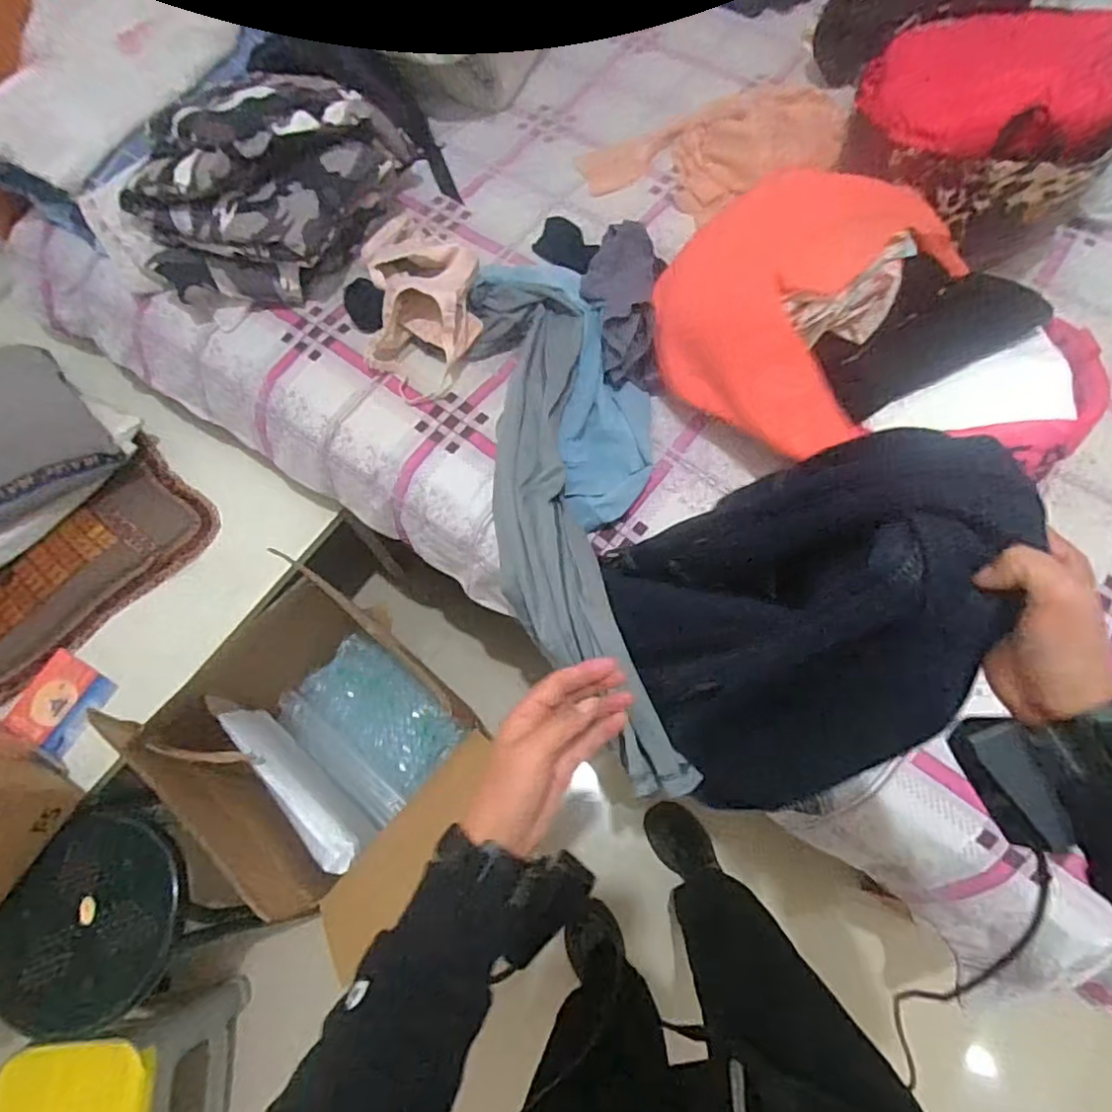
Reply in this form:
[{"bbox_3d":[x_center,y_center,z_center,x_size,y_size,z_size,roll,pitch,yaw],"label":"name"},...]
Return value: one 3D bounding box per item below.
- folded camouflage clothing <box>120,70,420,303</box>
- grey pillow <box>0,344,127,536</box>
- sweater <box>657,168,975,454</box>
[{"bbox_3d":[-0.465,-0.602,1.005,0.282,0.245,0.416,23,71,11],"label":"folded camouflage clothing"},{"bbox_3d":[-0.921,-0.184,1.056,0.199,0.179,0.311,32,73,14],"label":"grey pillow"},{"bbox_3d":[0.291,-0.335,0.811,0.321,0.182,0.305,-1,68,2],"label":"sweater"}]

